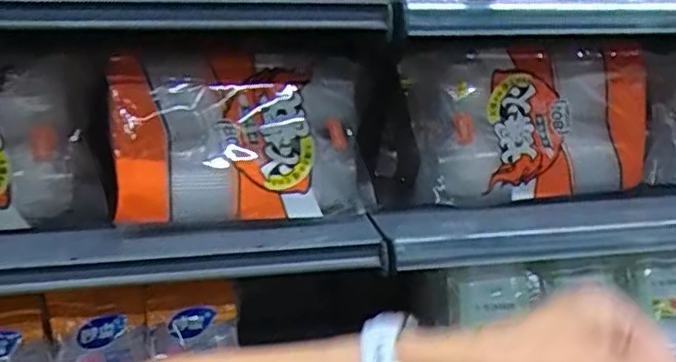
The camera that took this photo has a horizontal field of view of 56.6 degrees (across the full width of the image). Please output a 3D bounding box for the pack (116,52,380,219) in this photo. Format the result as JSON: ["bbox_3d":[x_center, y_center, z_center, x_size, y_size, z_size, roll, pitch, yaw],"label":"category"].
[{"bbox_3d":[-0.115,-0.055,0.795,0.315,0.206,0.070,-4,17,-14],"label":"pack"}]

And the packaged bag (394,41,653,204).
[{"bbox_3d":[0.271,-0.085,0.894,0.336,0.202,0.095,-5,18,-17],"label":"packaged bag"}]

